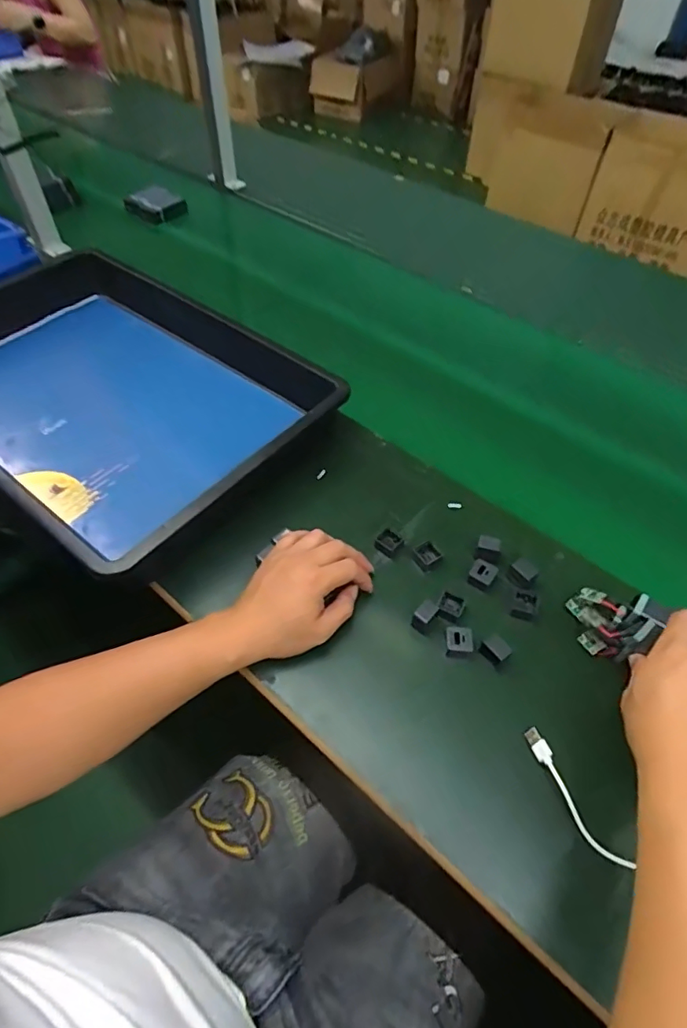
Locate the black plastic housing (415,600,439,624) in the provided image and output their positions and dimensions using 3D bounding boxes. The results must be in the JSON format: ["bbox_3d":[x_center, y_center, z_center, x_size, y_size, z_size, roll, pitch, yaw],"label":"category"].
[{"bbox_3d":[0.082,0.100,0.530,0.016,0.018,0.022,36,59,24],"label":"black plastic housing"}]

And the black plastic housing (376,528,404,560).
[{"bbox_3d":[0.052,0.033,0.595,0.026,0.012,0.027,32,58,22],"label":"black plastic housing"}]

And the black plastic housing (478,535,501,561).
[{"bbox_3d":[0.157,0.036,0.575,0.024,0.019,0.019,14,52,9],"label":"black plastic housing"}]

